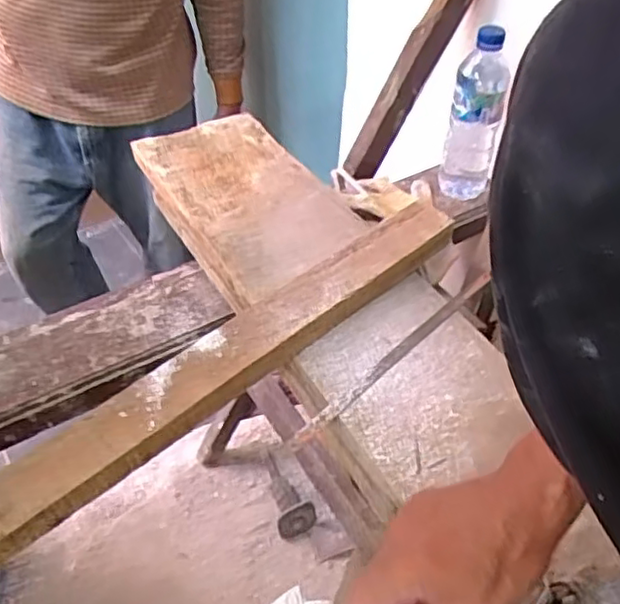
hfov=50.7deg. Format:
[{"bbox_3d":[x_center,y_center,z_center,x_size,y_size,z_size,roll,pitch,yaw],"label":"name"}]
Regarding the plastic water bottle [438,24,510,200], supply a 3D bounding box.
[{"bbox_3d":[0.215,-0.233,0.849,0.069,0.225,0.054,10,44,8],"label":"plastic water bottle"}]

